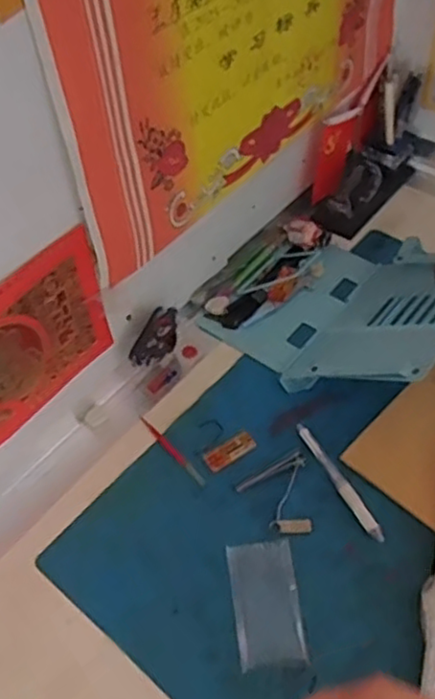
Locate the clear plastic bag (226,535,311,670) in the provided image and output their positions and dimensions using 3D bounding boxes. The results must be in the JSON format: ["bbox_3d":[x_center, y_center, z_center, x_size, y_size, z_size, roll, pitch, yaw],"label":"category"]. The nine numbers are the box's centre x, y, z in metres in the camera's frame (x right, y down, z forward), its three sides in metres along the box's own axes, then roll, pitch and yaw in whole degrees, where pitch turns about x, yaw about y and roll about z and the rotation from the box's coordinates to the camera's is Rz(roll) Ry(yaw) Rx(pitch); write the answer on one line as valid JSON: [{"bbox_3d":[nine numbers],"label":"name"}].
[{"bbox_3d":[0.042,0.217,0.587,0.056,0.008,0.104,-7,51,-2],"label":"clear plastic bag"}]

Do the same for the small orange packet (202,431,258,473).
[{"bbox_3d":[0.013,0.101,0.682,0.054,0.004,0.023,-30,56,-19],"label":"small orange packet"}]

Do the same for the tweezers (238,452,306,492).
[{"bbox_3d":[0.051,0.118,0.661,0.071,0.005,0.013,-20,54,-12],"label":"tweezers"}]

